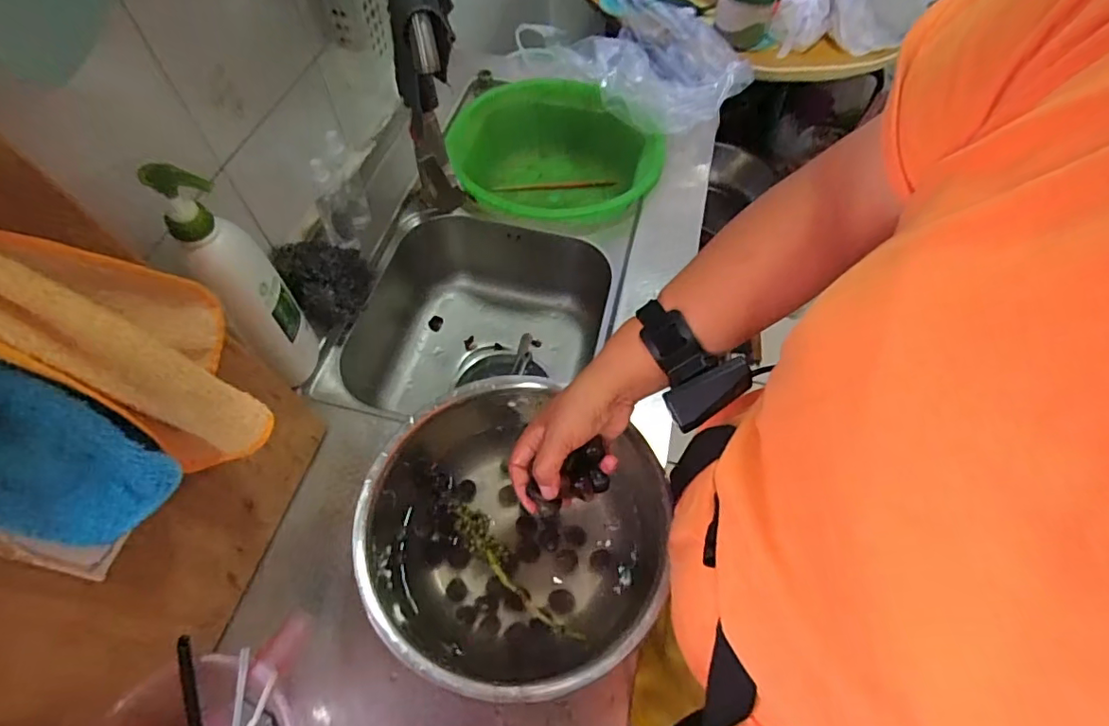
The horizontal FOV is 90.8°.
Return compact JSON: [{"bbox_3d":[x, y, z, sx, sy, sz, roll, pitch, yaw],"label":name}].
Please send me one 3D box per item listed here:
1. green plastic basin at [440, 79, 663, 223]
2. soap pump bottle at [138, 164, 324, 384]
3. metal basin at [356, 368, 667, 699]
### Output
[{"bbox_3d":[-0.004,-0.324,0.939,0.348,0.144,0.312,-4,59,-3],"label":"green plastic basin"},{"bbox_3d":[-0.318,-0.080,0.562,0.070,0.280,0.069,-27,63,-16],"label":"soap pump bottle"},{"bbox_3d":[-0.040,0.160,0.535,0.263,0.111,0.278,0,59,-1],"label":"metal basin"}]

